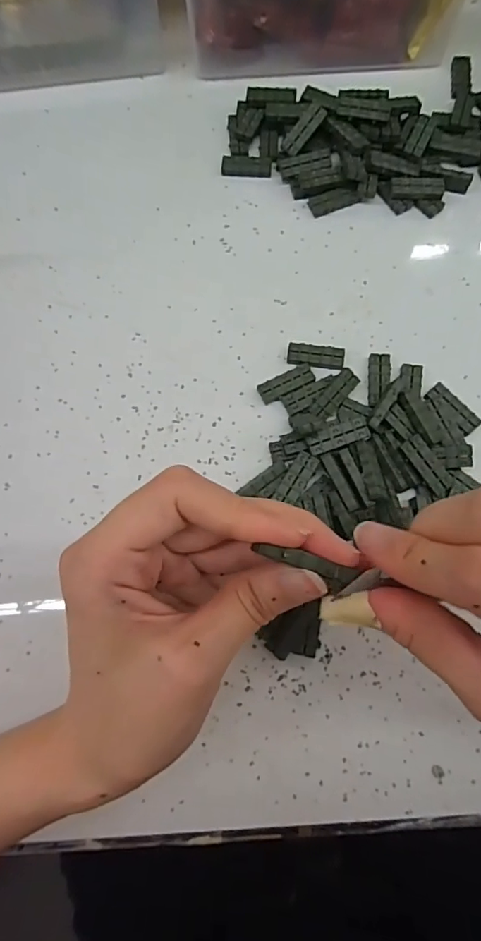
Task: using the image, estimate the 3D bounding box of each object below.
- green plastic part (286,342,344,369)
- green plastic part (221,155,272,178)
[{"bbox_3d":[0.043,-0.065,0.280,0.032,0.006,0.013,6,75,3],"label":"green plastic part"},{"bbox_3d":[0.004,-0.198,0.318,0.032,0.005,0.013,6,75,3],"label":"green plastic part"}]

